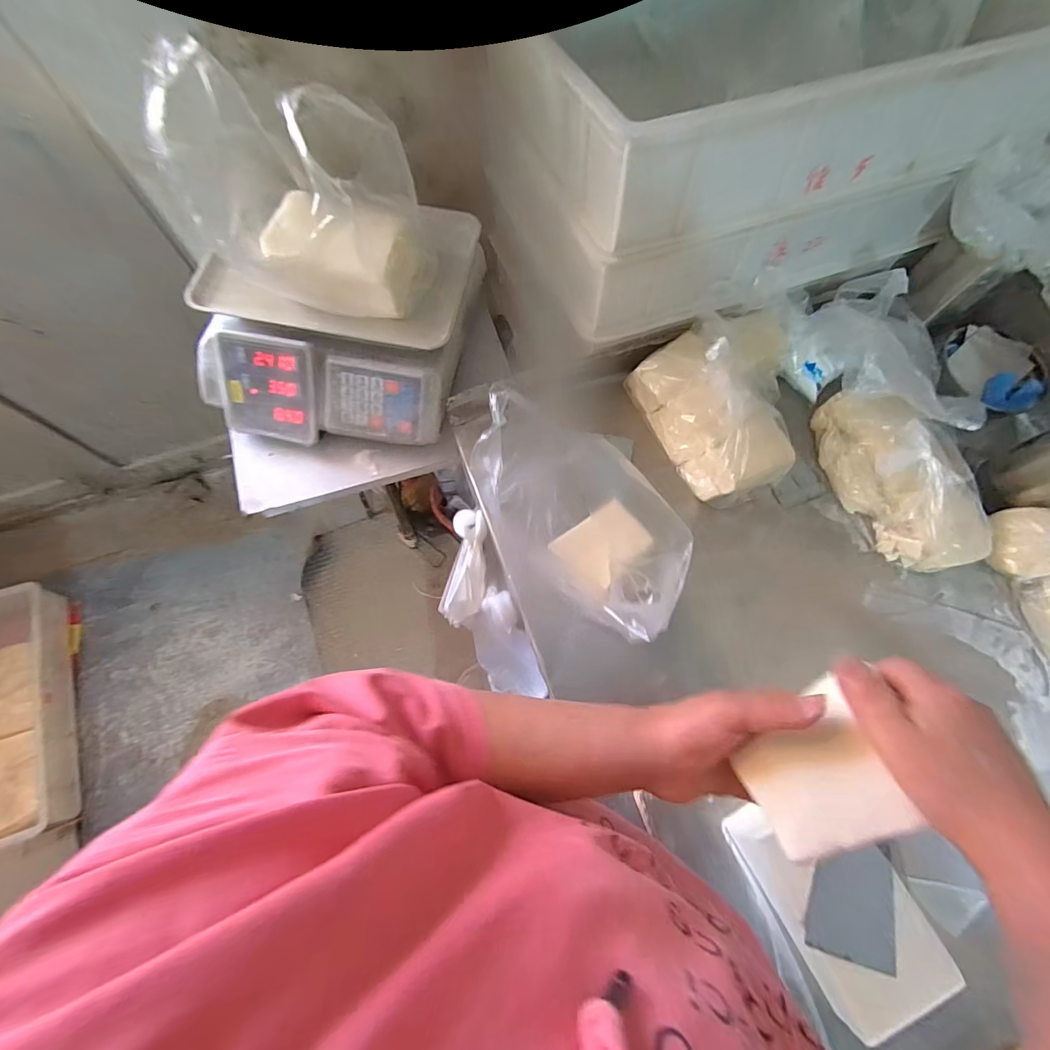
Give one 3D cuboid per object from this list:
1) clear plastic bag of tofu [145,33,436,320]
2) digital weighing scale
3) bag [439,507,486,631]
[{"bbox_3d":[-0.225,-0.337,0.496,0.205,0.221,0.160,8,70,1],"label":"clear plastic bag of tofu"},{"bbox_3d":[-0.257,-0.278,0.635,0.354,0.113,0.317,9,70,2],"label":"digital weighing scale"},{"bbox_3d":[-0.079,0.062,0.641,0.057,0.044,0.178,13,115,3],"label":"bag"}]

